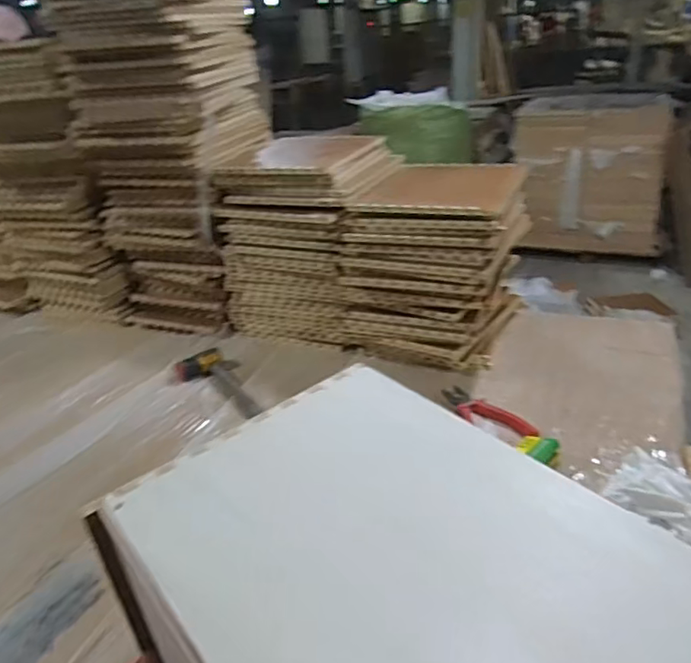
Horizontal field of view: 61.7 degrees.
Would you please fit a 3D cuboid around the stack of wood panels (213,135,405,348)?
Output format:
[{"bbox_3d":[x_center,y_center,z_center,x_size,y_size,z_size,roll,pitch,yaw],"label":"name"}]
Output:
[{"bbox_3d":[-0.061,-0.214,1.357,0.332,0.411,0.355,8,31,26],"label":"stack of wood panels"}]

